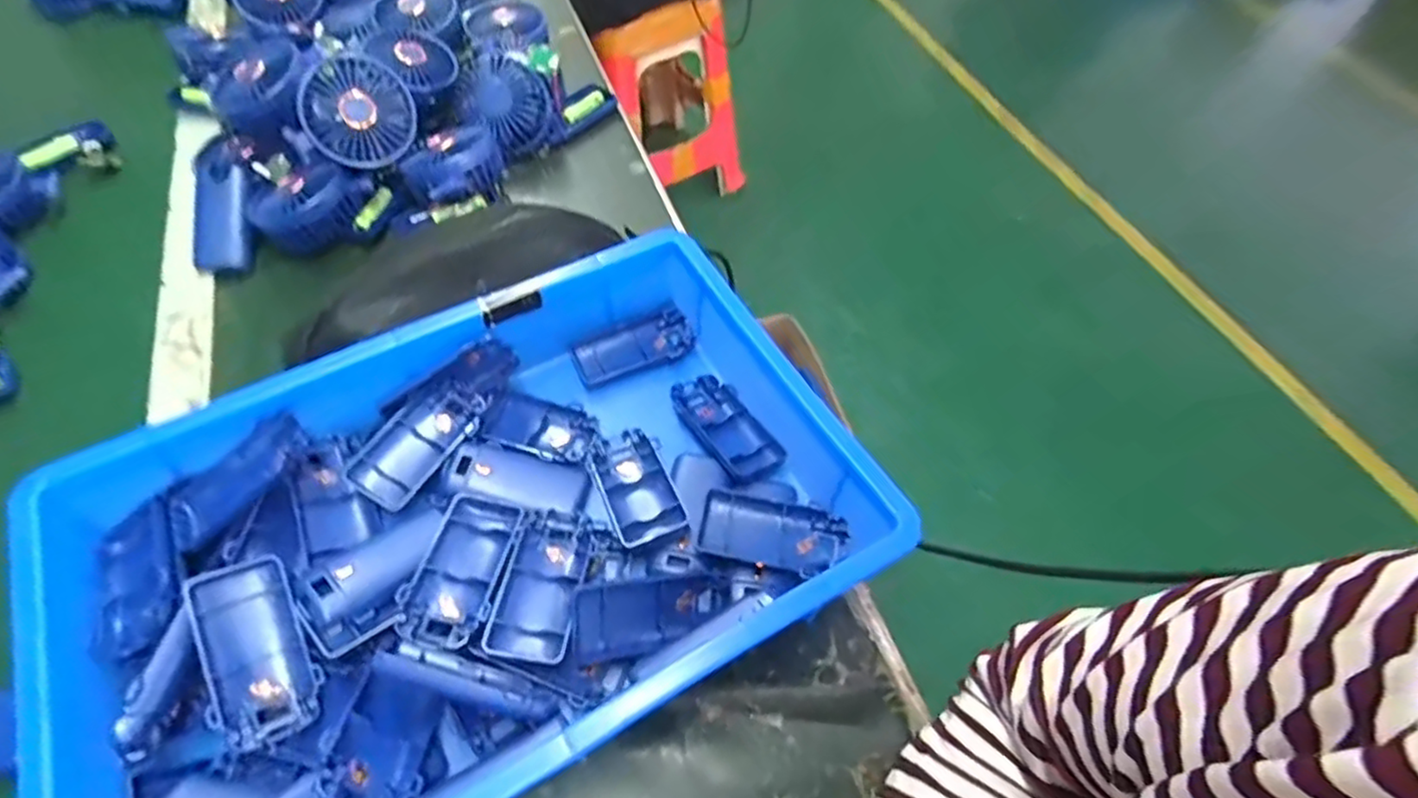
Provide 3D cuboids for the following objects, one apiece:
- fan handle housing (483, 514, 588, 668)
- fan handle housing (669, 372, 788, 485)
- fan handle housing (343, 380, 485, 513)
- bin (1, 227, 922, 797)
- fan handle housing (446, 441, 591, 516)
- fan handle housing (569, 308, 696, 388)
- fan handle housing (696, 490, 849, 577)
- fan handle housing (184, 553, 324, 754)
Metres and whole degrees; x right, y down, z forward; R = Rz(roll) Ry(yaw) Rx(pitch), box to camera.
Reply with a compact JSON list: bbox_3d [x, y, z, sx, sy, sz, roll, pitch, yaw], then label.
[{"bbox_3d":[-0.100,0.113,0.414,0.046,0.028,0.091,7,57,3],"label":"fan handle housing"},{"bbox_3d":[0.011,0.017,0.491,0.048,0.023,0.097,-26,61,-17],"label":"fan handle housing"},{"bbox_3d":[-0.198,0.028,0.463,0.046,0.019,0.095,33,62,19],"label":"fan handle housing"},{"bbox_3d":[-0.138,0.081,0.417,0.429,0.083,0.287,-25,60,-16],"label":"bin"},{"bbox_3d":[-0.129,0.058,0.460,0.094,0.016,0.044,17,45,2],"label":"fan handle housing"},{"bbox_3d":[-0.059,-0.039,0.538,0.094,0.020,0.045,-20,59,-13],"label":"fan handle housing"},{"bbox_3d":[0.040,0.091,0.439,0.091,0.025,0.045,11,57,6],"label":"fan handle housing"},{"bbox_3d":[-0.250,0.139,0.374,0.046,0.024,0.097,-18,84,-13],"label":"fan handle housing"}]

